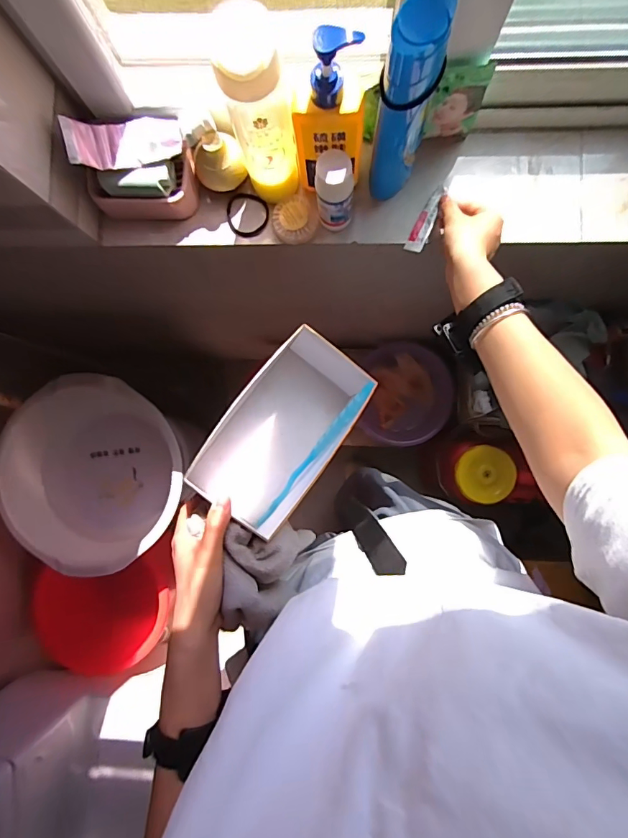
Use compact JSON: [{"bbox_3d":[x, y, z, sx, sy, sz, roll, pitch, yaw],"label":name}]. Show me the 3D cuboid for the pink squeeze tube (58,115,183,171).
[{"bbox_3d":[-0.207,-0.307,0.483,0.117,0.032,0.051,-11,89,-11],"label":"pink squeeze tube"}]

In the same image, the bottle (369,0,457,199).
[{"bbox_3d":[0.088,-0.296,0.431,0.045,0.206,0.064,26,90,3],"label":"bottle"}]

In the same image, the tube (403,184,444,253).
[{"bbox_3d":[0.134,-0.239,0.527,0.020,0.012,0.079,23,97,3],"label":"tube"}]

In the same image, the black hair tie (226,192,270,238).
[{"bbox_3d":[-0.082,-0.257,0.553,0.053,0.006,0.055,-9,89,2],"label":"black hair tie"}]

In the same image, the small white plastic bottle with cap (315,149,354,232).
[{"bbox_3d":[0.025,-0.251,0.494,0.041,0.105,0.036,-2,89,3],"label":"small white plastic bottle with cap"}]

